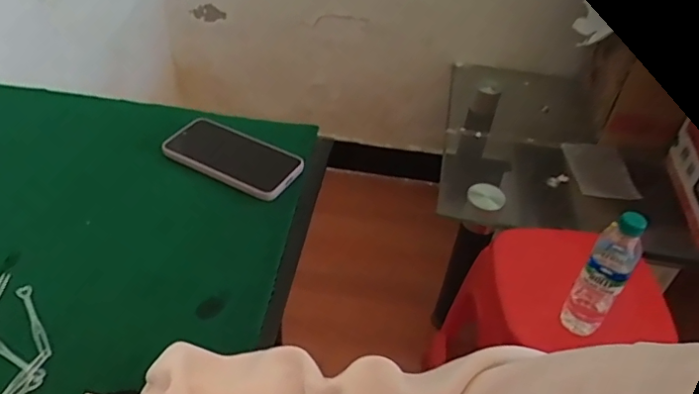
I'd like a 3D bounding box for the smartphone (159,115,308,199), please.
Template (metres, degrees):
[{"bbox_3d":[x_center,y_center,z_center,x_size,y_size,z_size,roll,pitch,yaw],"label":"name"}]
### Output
[{"bbox_3d":[-0.138,-0.050,0.654,0.158,0.009,0.074,23,45,19],"label":"smartphone"}]

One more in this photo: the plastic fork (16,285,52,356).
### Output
[{"bbox_3d":[-0.276,0.106,0.488,0.012,0.009,0.085,-24,49,-28],"label":"plastic fork"}]

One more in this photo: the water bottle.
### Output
[{"bbox_3d":[0.383,0.113,0.831,0.059,0.235,0.074,29,47,25],"label":"water bottle"}]

